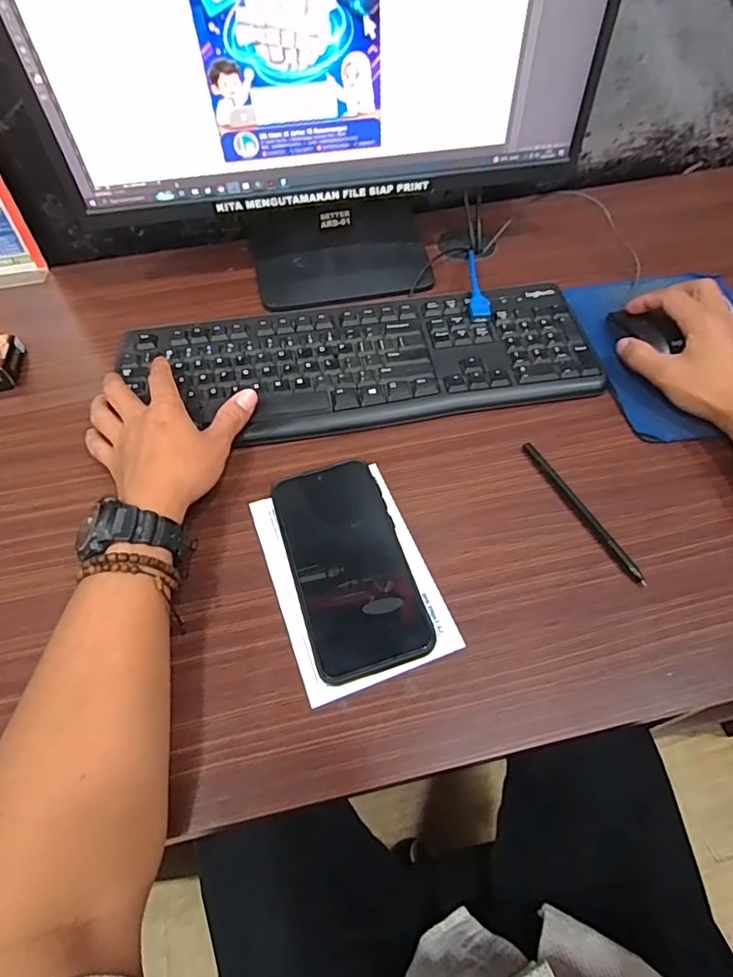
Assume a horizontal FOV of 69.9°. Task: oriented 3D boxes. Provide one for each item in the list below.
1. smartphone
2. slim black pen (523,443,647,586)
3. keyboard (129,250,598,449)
[{"bbox_3d":[-0.014,0.052,0.378,0.080,0.015,0.158,-16,57,-9],"label":"smartphone"},{"bbox_3d":[0.164,0.015,0.402,0.007,0.007,0.138,-22,58,-13],"label":"slim black pen"},{"bbox_3d":[-0.008,-0.125,0.488,0.422,0.026,0.163,-5,56,-1],"label":"keyboard"}]

